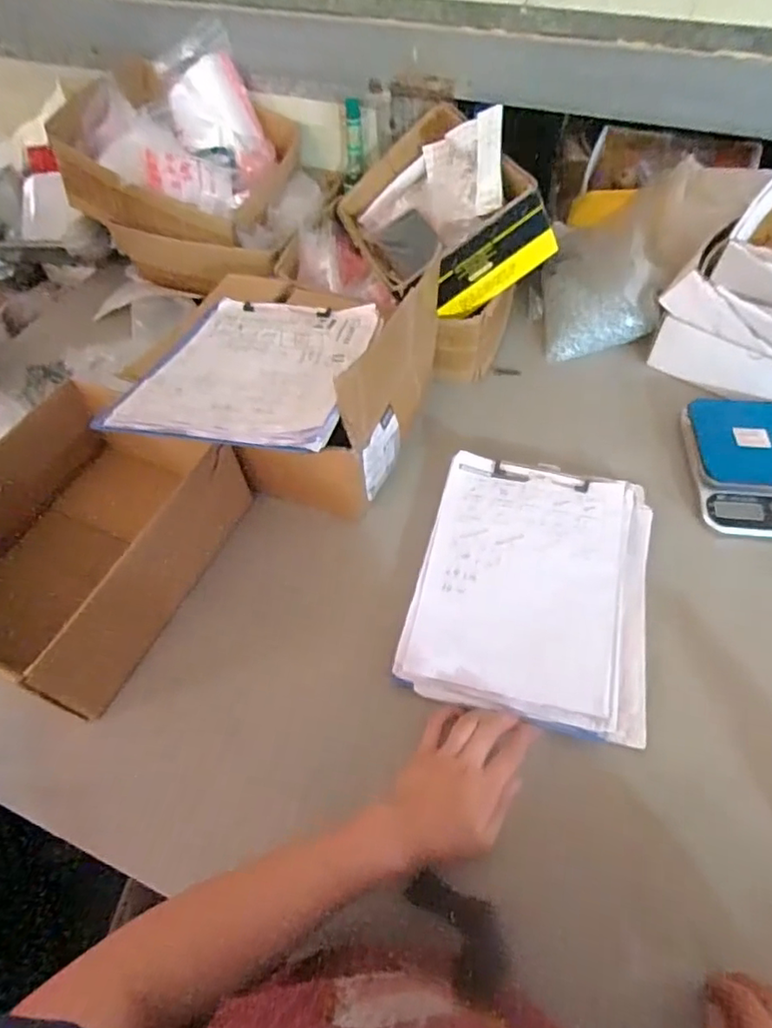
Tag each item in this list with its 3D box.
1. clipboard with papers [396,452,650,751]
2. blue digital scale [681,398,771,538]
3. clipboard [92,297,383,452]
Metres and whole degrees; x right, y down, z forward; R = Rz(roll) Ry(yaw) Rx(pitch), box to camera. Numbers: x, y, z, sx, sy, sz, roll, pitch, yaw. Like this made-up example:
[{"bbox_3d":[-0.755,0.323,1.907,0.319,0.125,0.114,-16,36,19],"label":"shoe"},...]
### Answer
[{"bbox_3d":[0.166,0.073,0.639,0.246,0.019,0.303,12,56,11],"label":"clipboard with papers"},{"bbox_3d":[0.456,-0.061,0.706,0.146,0.029,0.188,1,55,4],"label":"blue digital scale"},{"bbox_3d":[-0.139,-0.168,0.626,0.230,0.025,0.303,5,40,7],"label":"clipboard"}]

